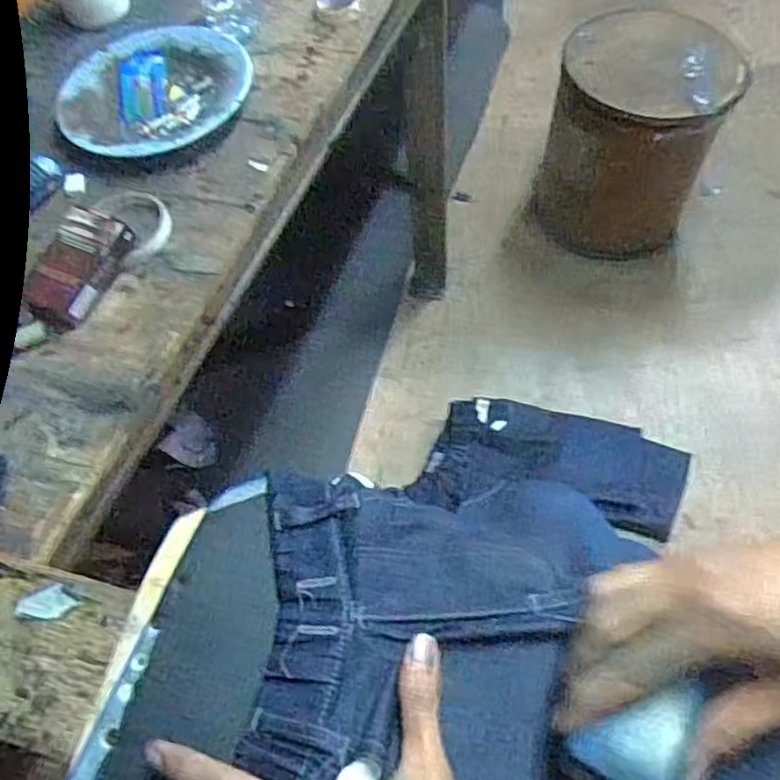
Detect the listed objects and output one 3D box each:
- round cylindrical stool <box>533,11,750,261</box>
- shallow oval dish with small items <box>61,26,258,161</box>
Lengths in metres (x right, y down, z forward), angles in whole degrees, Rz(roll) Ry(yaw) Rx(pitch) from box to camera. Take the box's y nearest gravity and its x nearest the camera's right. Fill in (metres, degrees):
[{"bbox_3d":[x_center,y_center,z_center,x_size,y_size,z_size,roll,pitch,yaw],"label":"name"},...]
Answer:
[{"bbox_3d":[0.555,-0.566,1.596,0.338,0.464,0.308,-2,59,3],"label":"round cylindrical stool"},{"bbox_3d":[-0.239,-0.306,0.717,0.195,0.033,0.187,-8,59,-1],"label":"shallow oval dish with small items"}]

